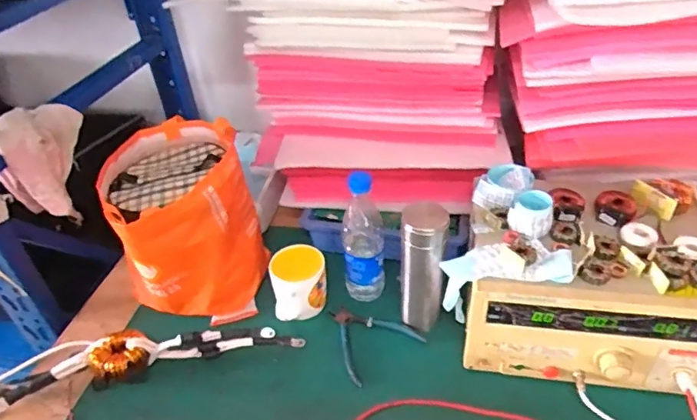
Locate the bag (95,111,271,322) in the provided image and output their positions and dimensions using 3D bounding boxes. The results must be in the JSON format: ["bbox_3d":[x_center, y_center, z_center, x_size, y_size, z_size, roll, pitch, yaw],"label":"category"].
[{"bbox_3d":[-0.253,0.023,0.822,0.200,0.242,0.243,-16,40,-14],"label":"bag"}]

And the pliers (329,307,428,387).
[{"bbox_3d":[0.031,0.186,0.770,0.125,0.013,0.123,-25,43,-24],"label":"pliers"}]

